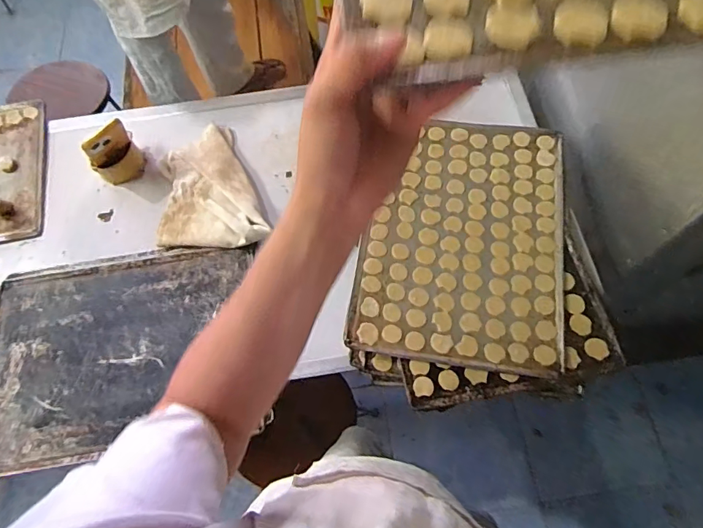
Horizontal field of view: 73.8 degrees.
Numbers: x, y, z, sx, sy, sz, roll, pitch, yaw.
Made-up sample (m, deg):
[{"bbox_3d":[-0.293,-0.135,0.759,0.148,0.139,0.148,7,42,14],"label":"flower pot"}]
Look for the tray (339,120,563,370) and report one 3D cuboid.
[{"bbox_3d":[0.193,-0.055,0.798,0.326,0.036,0.449,9,63,6],"label":"tray"}]

